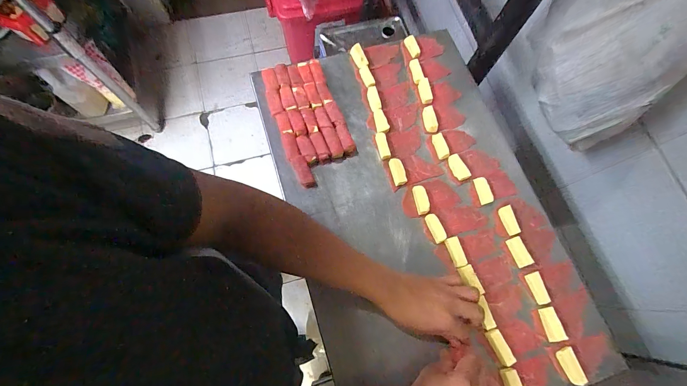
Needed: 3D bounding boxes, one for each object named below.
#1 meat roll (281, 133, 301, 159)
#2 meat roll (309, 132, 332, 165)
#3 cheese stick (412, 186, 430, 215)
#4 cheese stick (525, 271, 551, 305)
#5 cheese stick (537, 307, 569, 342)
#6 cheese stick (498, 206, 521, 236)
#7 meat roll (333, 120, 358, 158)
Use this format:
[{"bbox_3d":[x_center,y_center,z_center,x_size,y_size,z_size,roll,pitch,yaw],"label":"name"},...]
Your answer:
[{"bbox_3d":[-0.091,-0.081,0.541,0.024,0.013,0.047,-16,74,-8],"label":"meat roll"},{"bbox_3d":[-0.041,-0.081,0.545,0.023,0.020,0.053,-22,75,-10],"label":"meat roll"},{"bbox_3d":[0.133,0.013,0.531,0.023,0.011,0.049,-7,73,-6],"label":"cheese stick"},{"bbox_3d":[0.307,0.151,0.490,0.022,0.006,0.048,-15,74,-8],"label":"cheese stick"},{"bbox_3d":[0.317,0.200,0.472,0.026,0.007,0.047,-8,73,-6],"label":"cheese stick"},{"bbox_3d":[0.279,0.047,0.523,0.022,0.011,0.047,-13,74,-8],"label":"cheese stick"},{"bbox_3d":[0.002,-0.098,0.553,0.024,0.022,0.067,-20,75,-10],"label":"meat roll"}]

